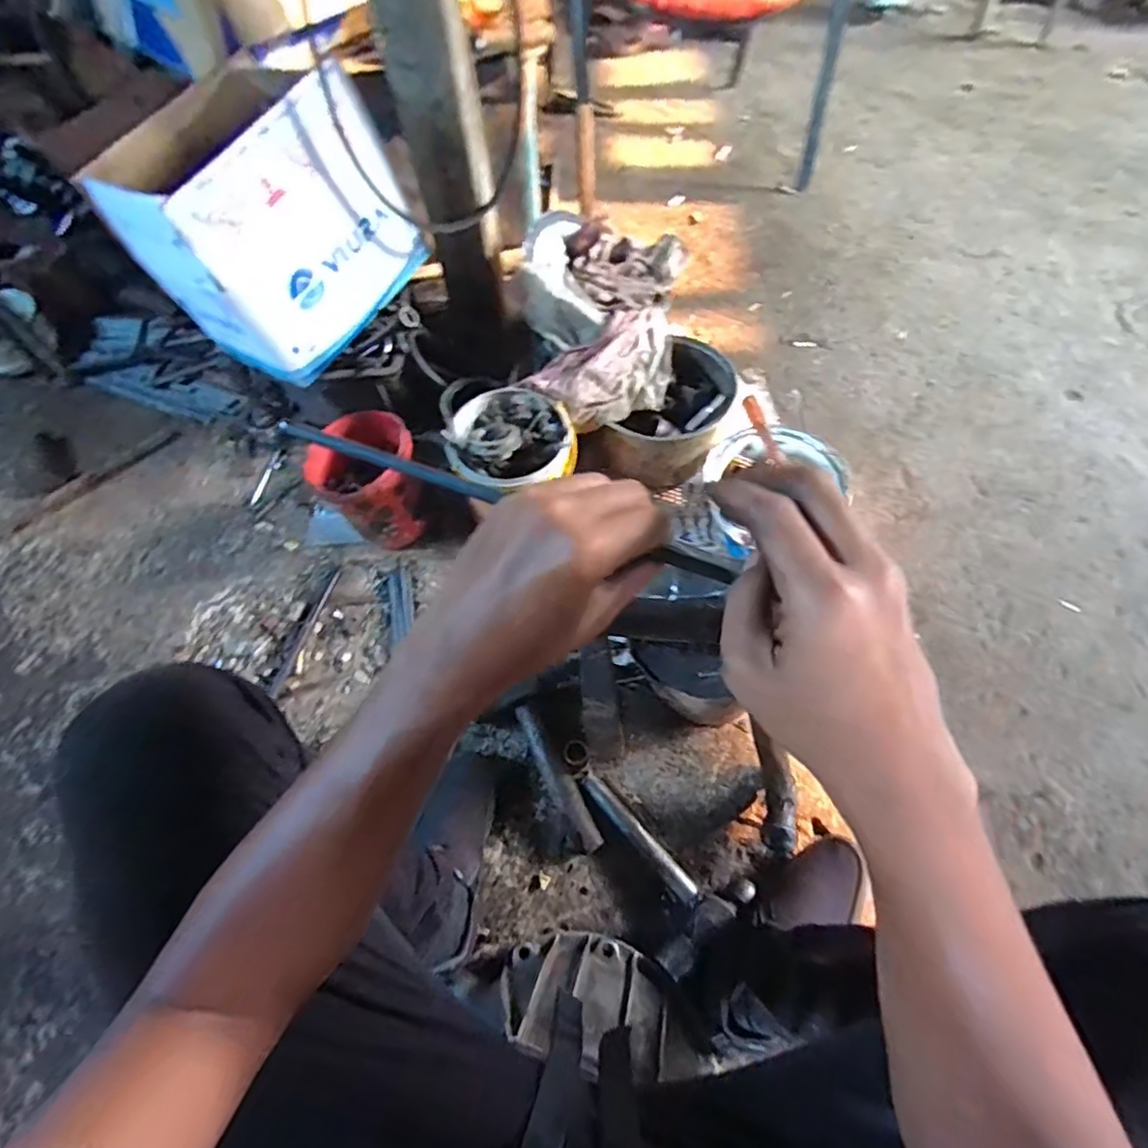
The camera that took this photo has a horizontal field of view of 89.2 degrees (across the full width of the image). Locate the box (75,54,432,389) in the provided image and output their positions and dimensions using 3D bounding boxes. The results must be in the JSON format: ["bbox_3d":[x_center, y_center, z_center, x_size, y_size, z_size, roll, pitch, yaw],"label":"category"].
[{"bbox_3d":[-0.457,-0.529,0.867,0.267,0.278,0.332,27,65,17],"label":"box"}]

